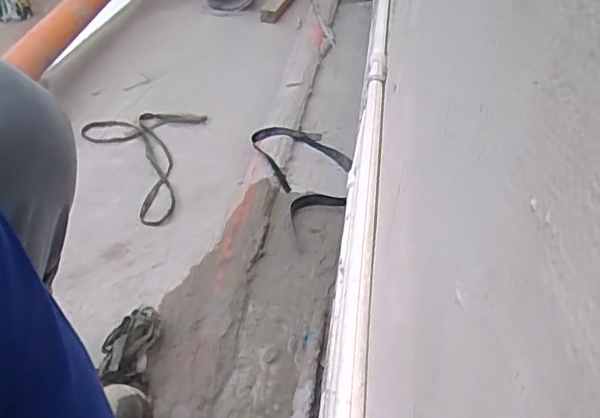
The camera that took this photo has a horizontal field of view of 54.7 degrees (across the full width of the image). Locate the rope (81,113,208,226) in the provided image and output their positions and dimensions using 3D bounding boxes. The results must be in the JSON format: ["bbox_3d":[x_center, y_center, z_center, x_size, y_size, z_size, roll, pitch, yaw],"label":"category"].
[{"bbox_3d":[-0.349,-0.104,1.188,0.251,0.019,0.367,5,38,0],"label":"rope"}]

